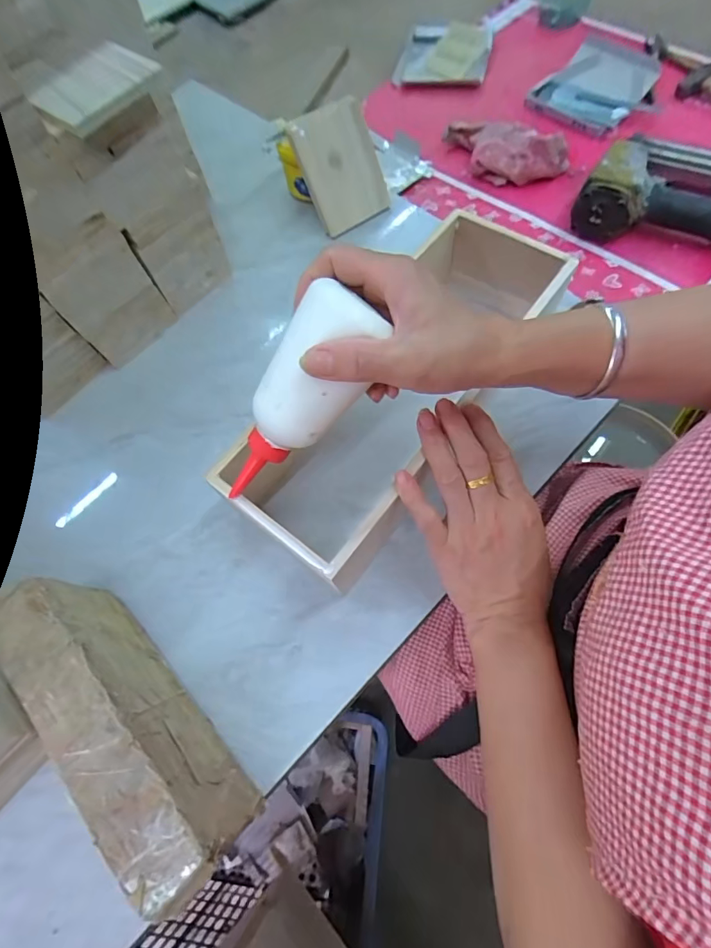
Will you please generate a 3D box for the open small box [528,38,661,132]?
[{"bbox_3d":[0.345,-0.545,0.627,0.153,0.026,0.160,35,74,18],"label":"open small box"}]

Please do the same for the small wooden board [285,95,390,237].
[{"bbox_3d":[-0.015,-0.354,0.519,0.088,0.117,0.021,-26,37,-1],"label":"small wooden board"}]

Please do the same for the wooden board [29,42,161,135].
[{"bbox_3d":[-0.203,-0.301,0.346,0.080,0.008,0.089,34,73,16],"label":"wooden board"}]

